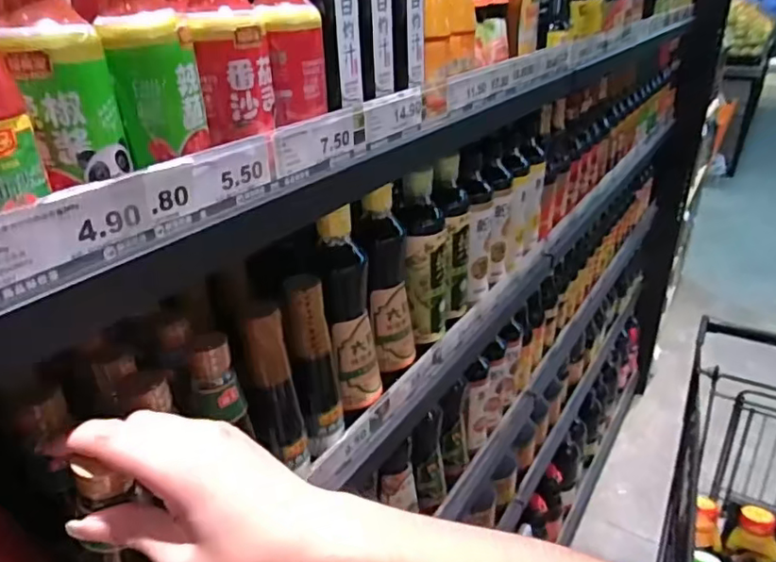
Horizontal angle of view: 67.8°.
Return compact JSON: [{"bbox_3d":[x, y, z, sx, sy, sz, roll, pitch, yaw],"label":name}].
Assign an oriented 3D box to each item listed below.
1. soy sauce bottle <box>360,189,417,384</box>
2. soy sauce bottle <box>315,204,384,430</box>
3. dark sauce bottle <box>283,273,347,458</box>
[{"bbox_3d":[0.002,0.003,0.615,0.053,0.202,0.069,1,27,4],"label":"soy sauce bottle"},{"bbox_3d":[-0.038,0.036,0.558,0.055,0.205,0.057,1,27,4],"label":"soy sauce bottle"},{"bbox_3d":[-0.065,0.078,0.527,0.043,0.161,0.052,-4,27,-6],"label":"dark sauce bottle"}]

